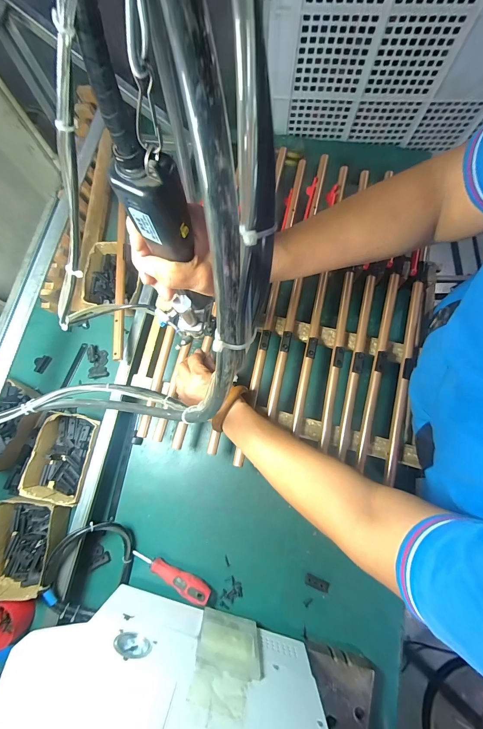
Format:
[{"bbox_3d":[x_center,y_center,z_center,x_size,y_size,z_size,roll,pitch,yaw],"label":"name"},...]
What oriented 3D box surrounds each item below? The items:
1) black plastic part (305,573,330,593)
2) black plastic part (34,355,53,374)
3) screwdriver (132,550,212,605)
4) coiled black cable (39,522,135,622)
[{"bbox_3d":[0.121,0.351,0.485,0.039,0.006,0.016,21,77,6],"label":"black plastic part"},{"bbox_3d":[-0.383,-0.002,0.576,0.028,0.004,0.034,23,78,7],"label":"black plastic part"},{"bbox_3d":[-0.112,0.332,0.479,0.136,0.032,0.024,27,78,7],"label":"screwdriver"},{"bbox_3d":[-0.230,0.307,0.463,0.127,0.046,0.123,11,74,-28],"label":"coiled black cable"}]

